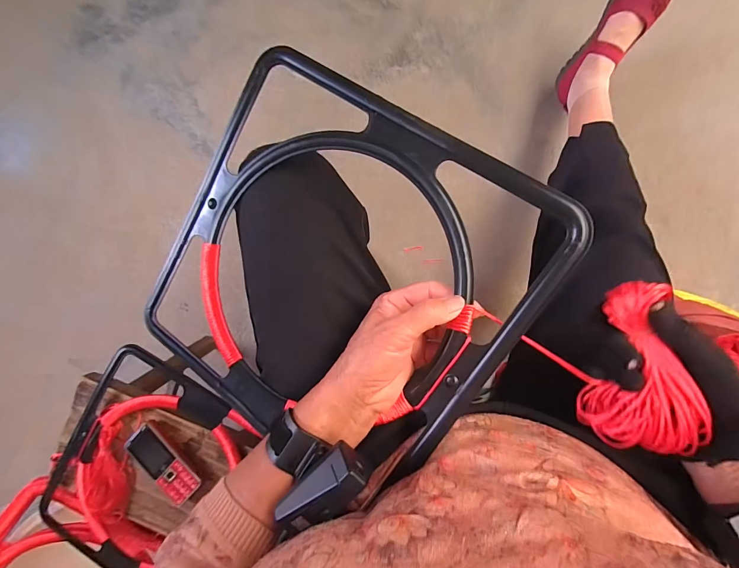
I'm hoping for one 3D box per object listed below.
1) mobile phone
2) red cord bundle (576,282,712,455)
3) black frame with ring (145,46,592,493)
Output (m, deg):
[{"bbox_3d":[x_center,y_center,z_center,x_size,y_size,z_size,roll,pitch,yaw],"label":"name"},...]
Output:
[{"bbox_3d":[-0.328,0.283,0.550,0.134,0.012,0.062,45,94,8],"label":"mobile phone"},{"bbox_3d":[0.223,0.069,0.290,0.062,0.056,0.136,4,88,9],"label":"red cord bundle"},{"bbox_3d":[-0.041,-0.002,0.319,0.331,0.017,0.322,34,102,14],"label":"black frame with ring"}]

